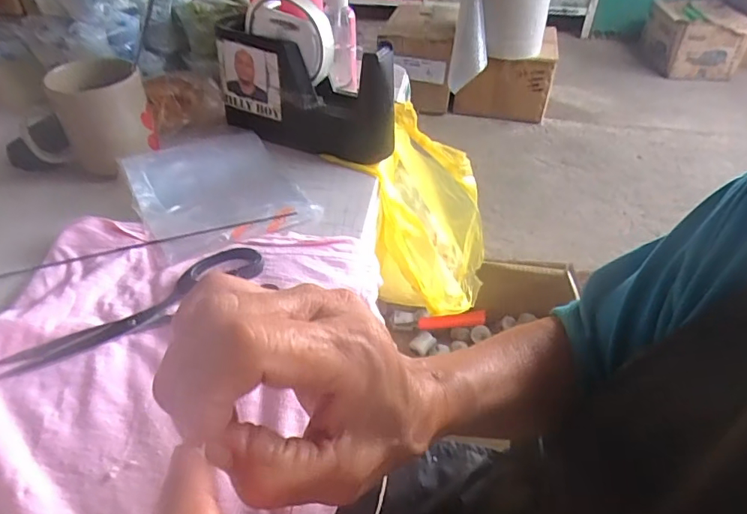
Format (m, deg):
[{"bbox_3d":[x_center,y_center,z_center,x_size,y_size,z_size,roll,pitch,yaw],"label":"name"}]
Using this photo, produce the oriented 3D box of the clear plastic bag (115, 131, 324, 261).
[{"bbox_3d":[-0.143,-0.072,0.447,0.127,0.027,0.184,-21,45,-23],"label":"clear plastic bag"}]

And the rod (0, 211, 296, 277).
[{"bbox_3d":[-0.189,-0.007,0.388,0.259,0.008,0.011,-11,42,-11],"label":"rod"}]

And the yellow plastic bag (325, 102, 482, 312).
[{"bbox_3d":[0.044,-0.038,0.525,0.142,0.174,0.178,17,43,18],"label":"yellow plastic bag"}]

